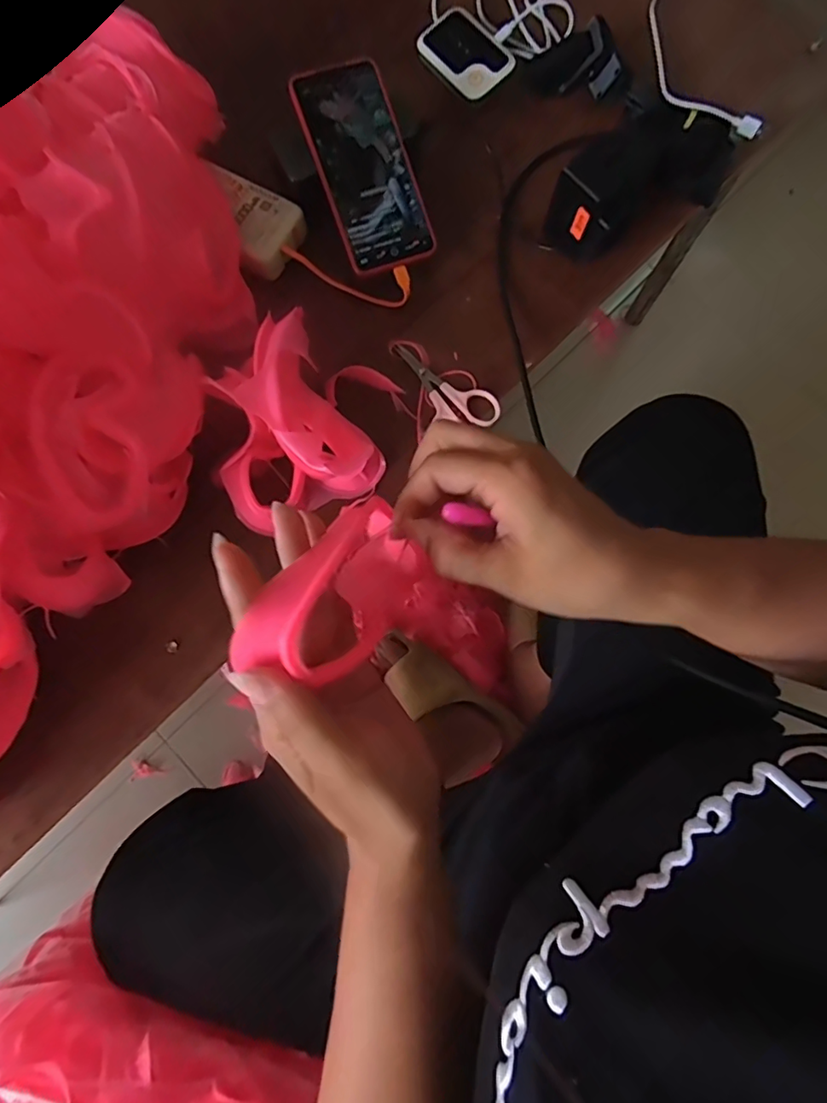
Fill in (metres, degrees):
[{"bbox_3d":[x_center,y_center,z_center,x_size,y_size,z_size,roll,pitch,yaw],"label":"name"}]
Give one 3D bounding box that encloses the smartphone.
[{"bbox_3d":[-0.040,-0.324,0.460,0.075,0.005,0.161,-22,99,-5],"label":"smartphone"}]

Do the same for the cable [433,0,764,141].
[{"bbox_3d":[0.200,-0.532,0.526,0.332,0.019,0.184,27,78,5],"label":"cable"}]

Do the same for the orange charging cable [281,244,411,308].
[{"bbox_3d":[-0.059,-0.241,0.480,0.112,0.019,0.031,8,77,1],"label":"orange charging cable"}]

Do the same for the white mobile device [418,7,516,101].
[{"bbox_3d":[0.051,-0.479,0.523,0.062,0.012,0.092,-36,80,-8],"label":"white mobile device"}]

